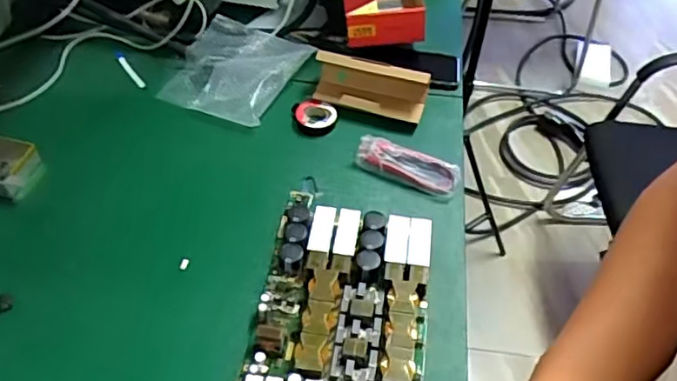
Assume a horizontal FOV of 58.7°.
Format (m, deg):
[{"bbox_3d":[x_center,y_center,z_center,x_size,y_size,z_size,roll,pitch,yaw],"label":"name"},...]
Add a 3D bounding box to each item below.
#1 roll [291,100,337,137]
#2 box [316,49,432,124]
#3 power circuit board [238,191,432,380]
[{"bbox_3d":[-0.037,-0.114,0.921,0.066,0.016,0.063,3,49,-3],"label":"roll"},{"bbox_3d":[0.048,-0.160,0.933,0.176,0.068,0.069,14,50,7],"label":"box"},{"bbox_3d":[0.004,0.149,0.683,0.197,0.039,0.362,10,49,3],"label":"power circuit board"}]

